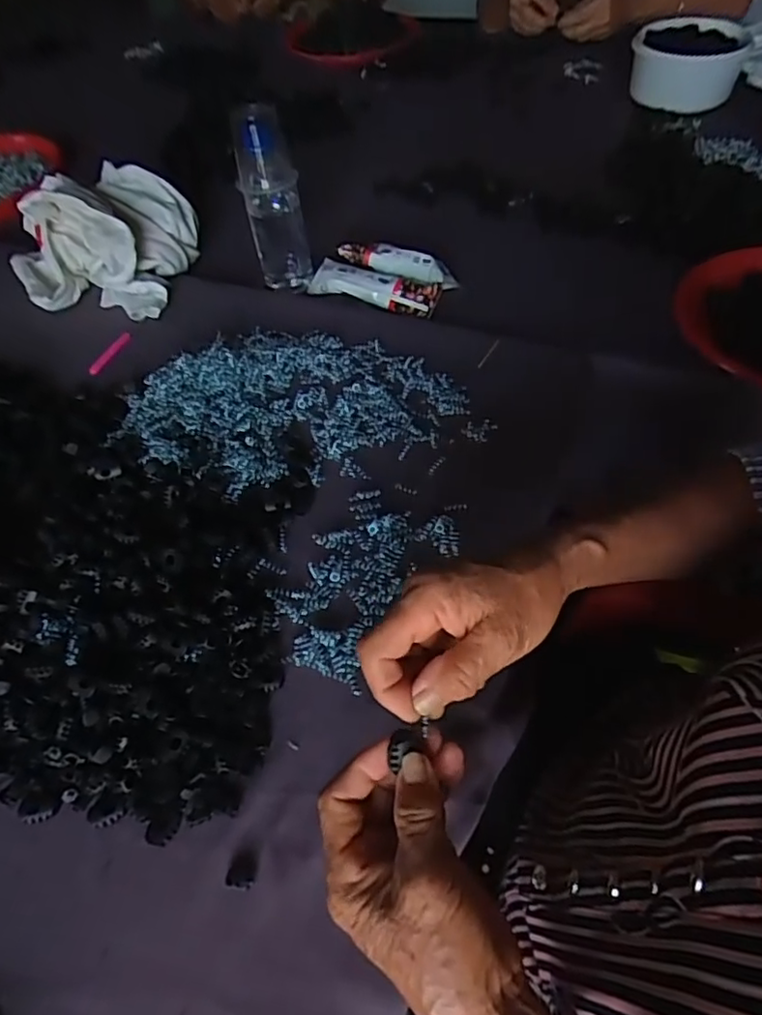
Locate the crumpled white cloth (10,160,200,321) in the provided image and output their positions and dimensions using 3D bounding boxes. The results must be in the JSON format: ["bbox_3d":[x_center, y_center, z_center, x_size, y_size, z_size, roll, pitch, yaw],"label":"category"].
[{"bbox_3d":[-0.329,-0.312,0.692,0.195,0.092,0.193,5,54,8],"label":"crumpled white cloth"}]

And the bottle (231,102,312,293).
[{"bbox_3d":[-0.116,-0.330,0.650,0.060,0.166,0.060,-14,54,-6],"label":"bottle"}]

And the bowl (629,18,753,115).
[{"bbox_3d":[0.446,-0.643,0.878,0.144,0.086,0.163,24,59,20],"label":"bowl"}]

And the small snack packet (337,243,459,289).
[{"bbox_3d":[0.019,-0.282,0.693,0.143,0.028,0.027,26,60,21],"label":"small snack packet"}]

